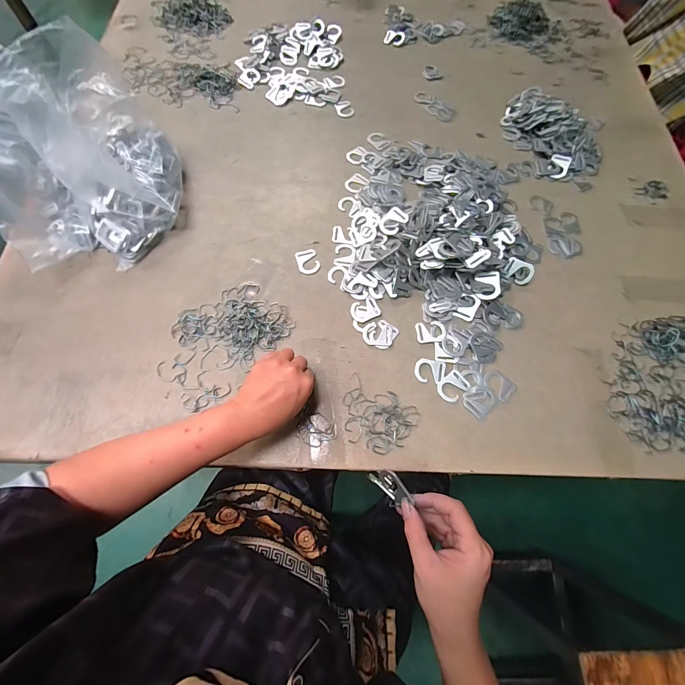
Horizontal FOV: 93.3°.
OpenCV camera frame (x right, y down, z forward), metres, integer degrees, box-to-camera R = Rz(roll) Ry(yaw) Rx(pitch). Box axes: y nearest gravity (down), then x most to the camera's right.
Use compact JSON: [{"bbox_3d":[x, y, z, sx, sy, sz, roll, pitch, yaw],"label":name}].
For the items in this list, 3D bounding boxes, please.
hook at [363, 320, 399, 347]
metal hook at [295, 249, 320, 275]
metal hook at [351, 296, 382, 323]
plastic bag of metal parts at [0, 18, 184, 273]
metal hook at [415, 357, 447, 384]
[{"bbox_3d":[0.056,-0.013,0.483,0.047,0.004,0.044,1,68,-2],"label":"hook"},{"bbox_3d":[-0.056,-0.131,0.524,0.034,0.004,0.046,-17,70,-9],"label":"metal hook"},{"bbox_3d":[0.035,-0.051,0.496,0.043,0.004,0.035,-22,71,-11],"label":"metal hook"},{"bbox_3d":[-0.398,-0.269,0.469,0.269,0.169,0.272,39,72,12],"label":"plastic bag of metal parts"},{"bbox_3d":[0.126,0.041,0.465,0.042,0.005,0.033,12,69,2],"label":"metal hook"}]

